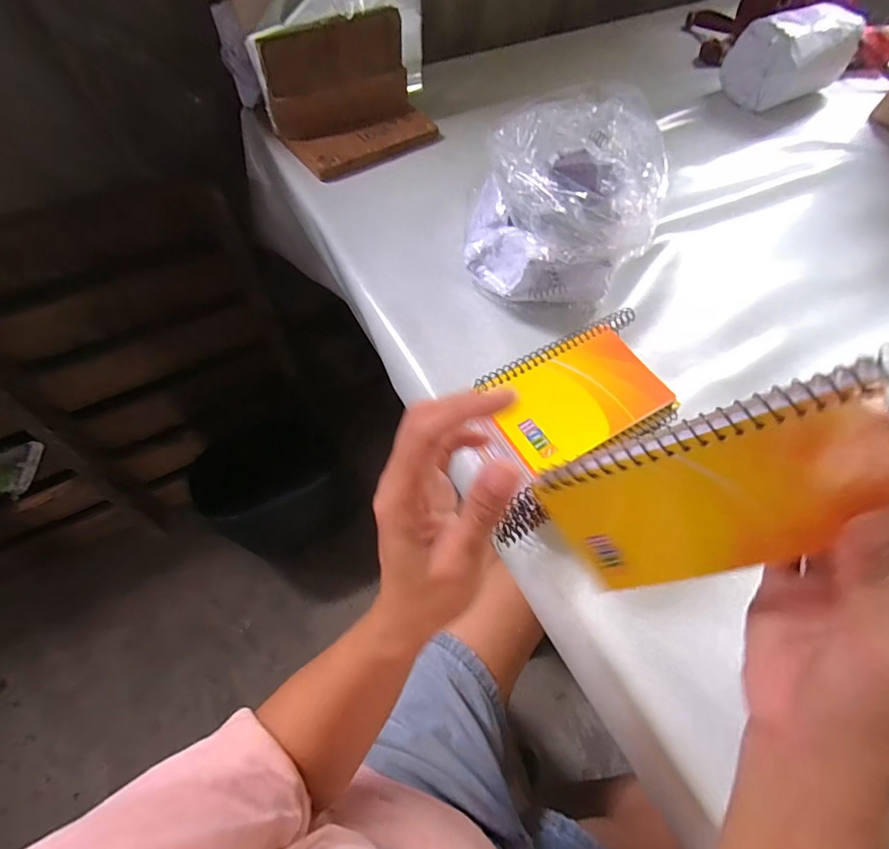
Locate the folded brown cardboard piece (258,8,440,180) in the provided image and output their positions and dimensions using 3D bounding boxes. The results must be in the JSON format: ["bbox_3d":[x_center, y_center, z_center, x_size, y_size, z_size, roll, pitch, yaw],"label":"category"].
[{"bbox_3d":[-0.123,-0.459,0.620,0.211,0.130,0.121,-33,67,-18],"label":"folded brown cardboard piece"}]

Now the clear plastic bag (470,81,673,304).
[{"bbox_3d":[0.130,-0.228,0.480,0.189,0.155,0.157,-38,68,-20],"label":"clear plastic bag"}]

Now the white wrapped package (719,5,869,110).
[{"bbox_3d":[0.569,-0.601,0.727,0.163,0.114,0.123,-29,66,-16],"label":"white wrapped package"}]

